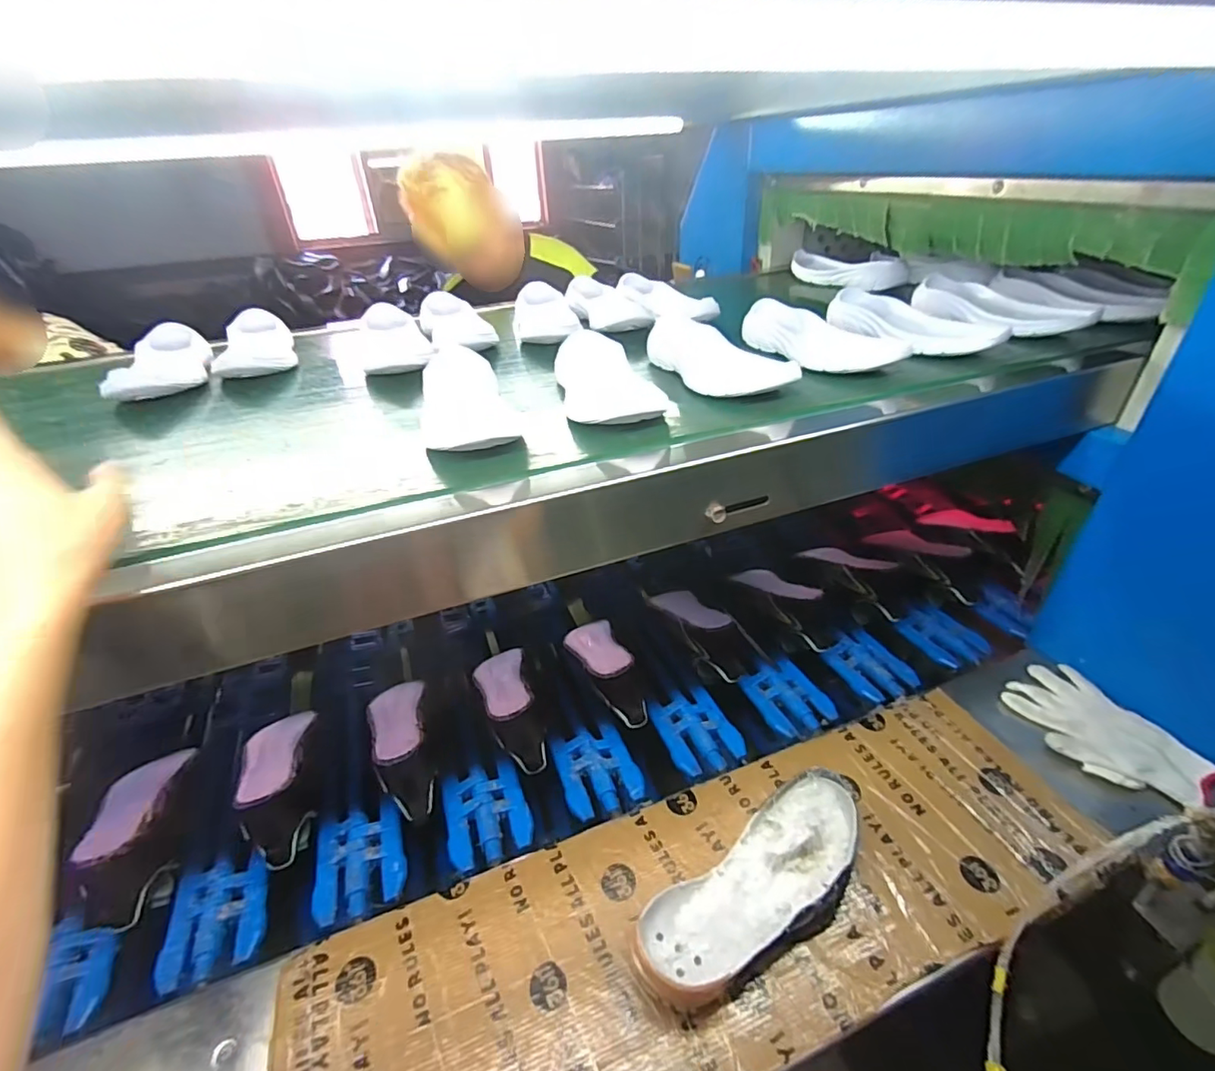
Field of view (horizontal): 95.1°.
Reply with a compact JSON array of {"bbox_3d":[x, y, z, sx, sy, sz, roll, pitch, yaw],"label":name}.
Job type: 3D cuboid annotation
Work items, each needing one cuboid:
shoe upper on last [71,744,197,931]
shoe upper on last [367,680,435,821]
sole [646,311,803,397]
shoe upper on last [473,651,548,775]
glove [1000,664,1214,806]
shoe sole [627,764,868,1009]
[{"bbox_3d":[-0.520,0.320,0.615,0.073,0.091,0.202,-15,35,-17],"label":"shoe upper on last"},{"bbox_3d":[-0.253,0.255,0.683,0.068,0.096,0.184,-14,35,-15],"label":"shoe upper on last"},{"bbox_3d":[0.116,-0.212,0.637,0.089,0.037,0.224,-11,34,-11],"label":"sole"},{"bbox_3d":[-0.131,0.208,0.717,0.072,0.068,0.184,-12,33,-12],"label":"shoe upper on last"},{"bbox_3d":[0.576,0.223,0.645,0.127,0.024,0.188,-17,36,-19],"label":"glove"},{"bbox_3d":[0.138,0.324,0.510,0.247,0.060,0.093,-25,39,-29],"label":"shoe sole"}]

